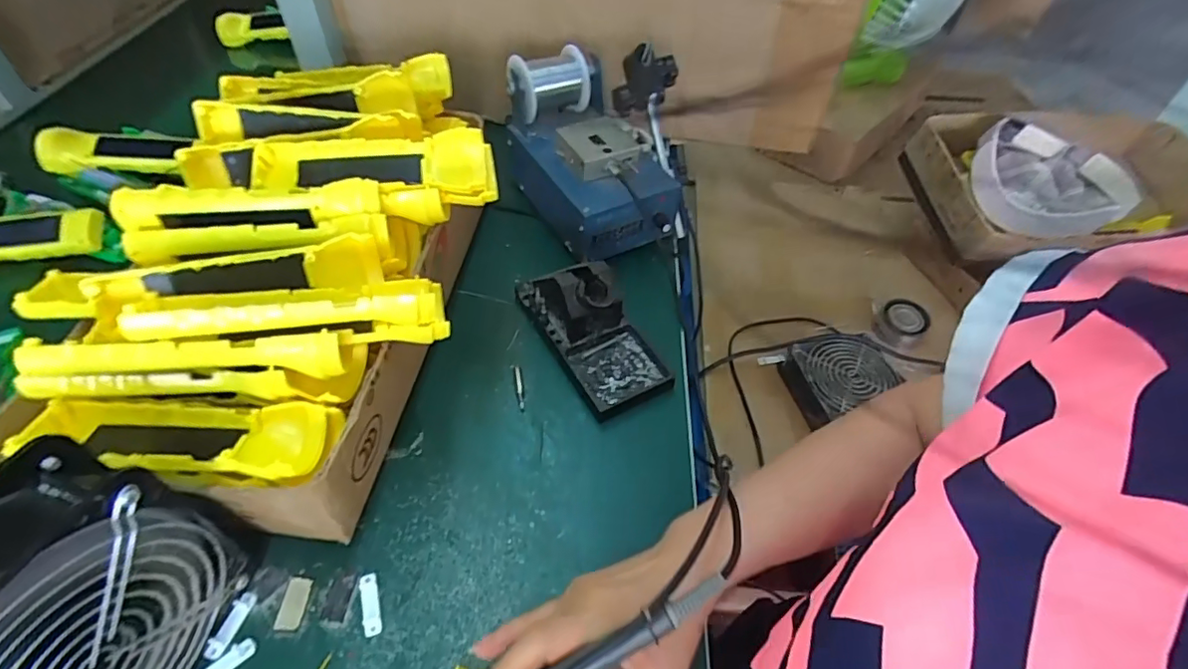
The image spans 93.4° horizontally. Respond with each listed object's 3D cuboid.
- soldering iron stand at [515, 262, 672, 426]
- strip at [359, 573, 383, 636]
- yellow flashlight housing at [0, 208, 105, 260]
[{"bbox_3d":[-0.001,-0.015,0.477,0.071,0.069,0.150,-23,54,-21],"label":"soldering iron stand"},{"bbox_3d":[-0.142,0.171,0.356,0.011,0.004,0.037,-13,51,-13],"label":"strip"},{"bbox_3d":[-0.572,-0.091,0.538,0.196,0.035,0.048,0,50,-3],"label":"yellow flashlight housing"}]

